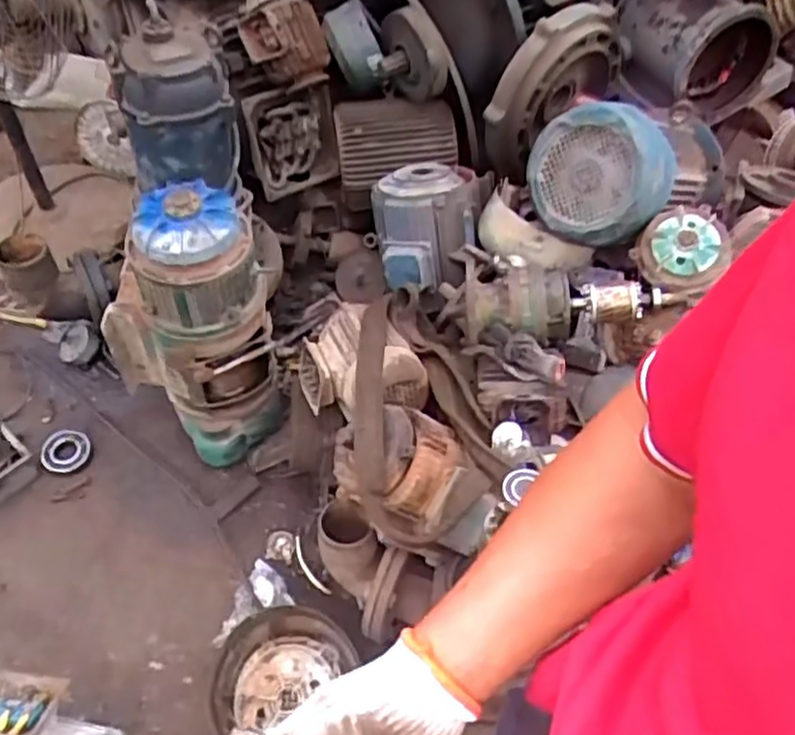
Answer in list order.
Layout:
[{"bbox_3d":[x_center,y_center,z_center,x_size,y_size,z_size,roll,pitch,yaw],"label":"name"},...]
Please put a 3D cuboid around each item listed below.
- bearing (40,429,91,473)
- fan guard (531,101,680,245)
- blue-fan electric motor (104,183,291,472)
[{"bbox_3d":[-0.701,0.176,1.546,0.098,0.020,0.090,-1,82,-12],"label":"bearing"},{"bbox_3d":[0.357,-0.331,1.295,0.231,0.249,0.130,31,39,17],"label":"fan guard"},{"bbox_3d":[-0.376,-0.074,1.373,0.282,0.561,0.190,24,52,10],"label":"blue-fan electric motor"}]

